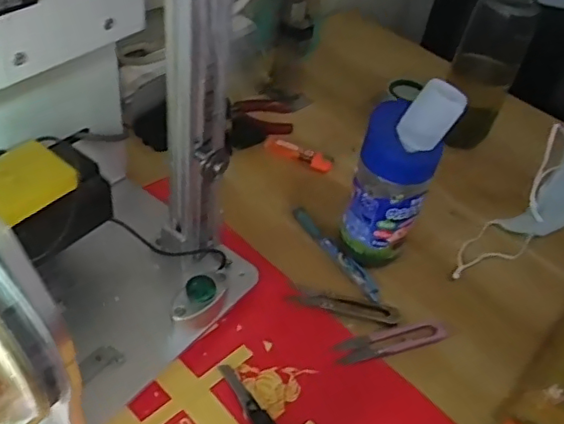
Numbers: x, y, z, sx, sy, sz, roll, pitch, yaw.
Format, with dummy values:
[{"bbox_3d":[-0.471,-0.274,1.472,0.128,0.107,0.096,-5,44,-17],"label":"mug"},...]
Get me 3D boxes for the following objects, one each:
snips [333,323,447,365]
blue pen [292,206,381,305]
[{"bbox_3d":[0.093,0.108,0.491,0.097,0.006,0.023,-9,47,-18],"label":"snips"},{"bbox_3d":[0.052,0.037,0.547,0.016,0.009,0.120,-22,52,-28],"label":"blue pen"}]

